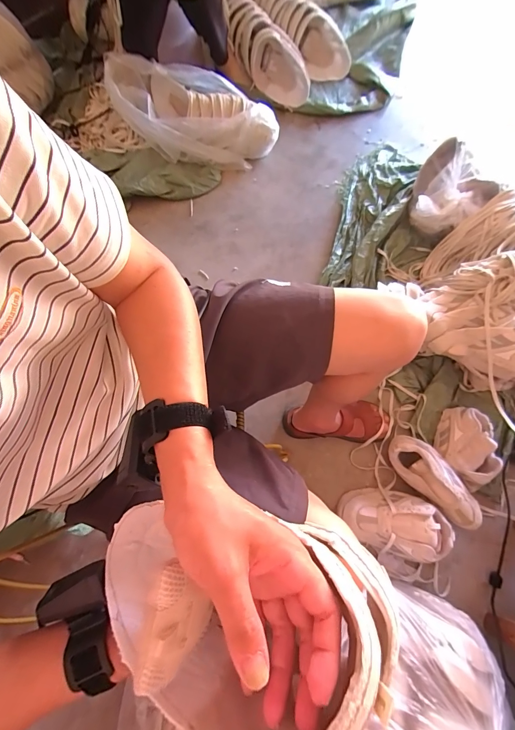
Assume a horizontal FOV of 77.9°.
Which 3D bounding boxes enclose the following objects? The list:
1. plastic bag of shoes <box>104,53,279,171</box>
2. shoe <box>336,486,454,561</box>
[{"bbox_3d":[-0.190,-0.758,0.984,0.496,0.155,0.191,16,73,-8],"label":"plastic bag of shoes"},{"bbox_3d":[0.329,0.371,0.748,0.223,0.098,0.134,13,74,6],"label":"shoe"}]

